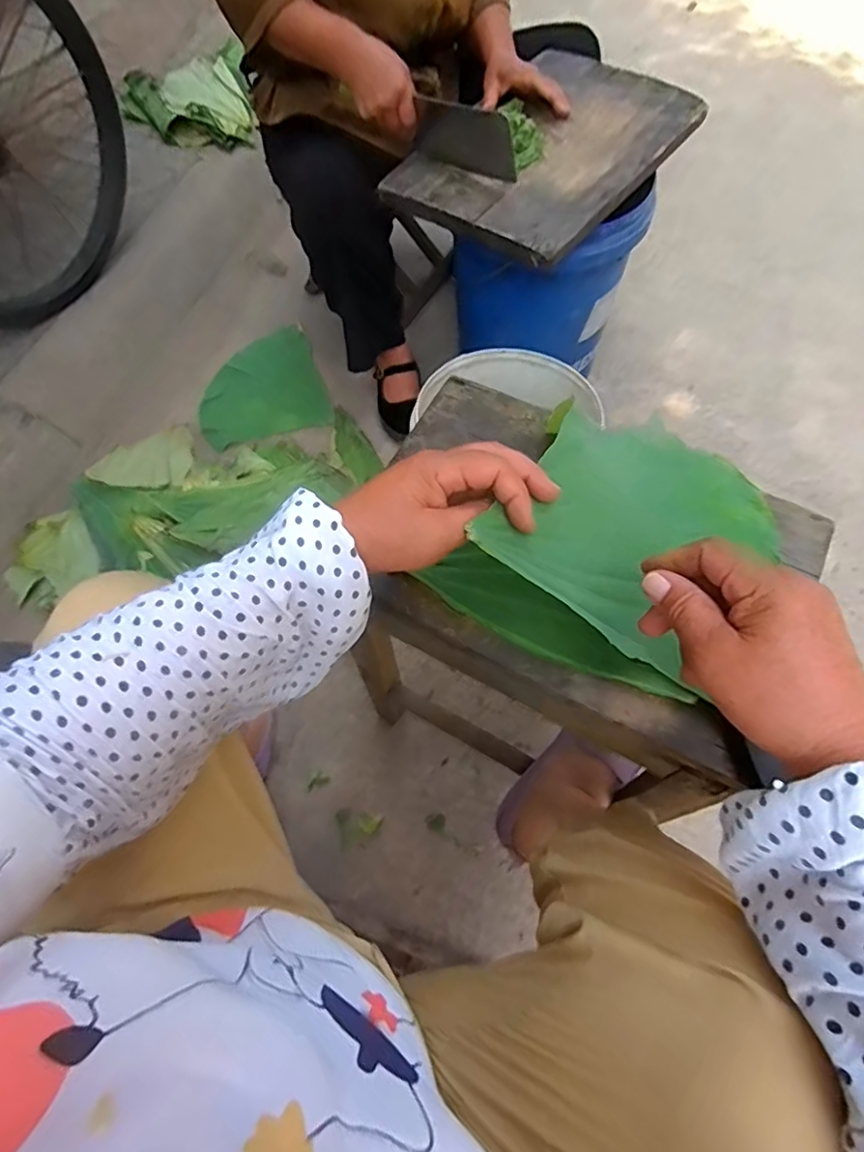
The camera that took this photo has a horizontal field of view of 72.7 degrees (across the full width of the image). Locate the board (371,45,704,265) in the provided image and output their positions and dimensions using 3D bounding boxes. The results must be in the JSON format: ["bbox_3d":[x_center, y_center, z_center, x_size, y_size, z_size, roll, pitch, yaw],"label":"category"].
[{"bbox_3d":[0.180,-0.646,0.890,0.304,0.042,0.474,37,71,17],"label":"board"}]

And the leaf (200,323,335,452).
[{"bbox_3d":[-0.348,-0.387,1.179,0.244,0.040,0.268,-18,65,-7],"label":"leaf"}]

